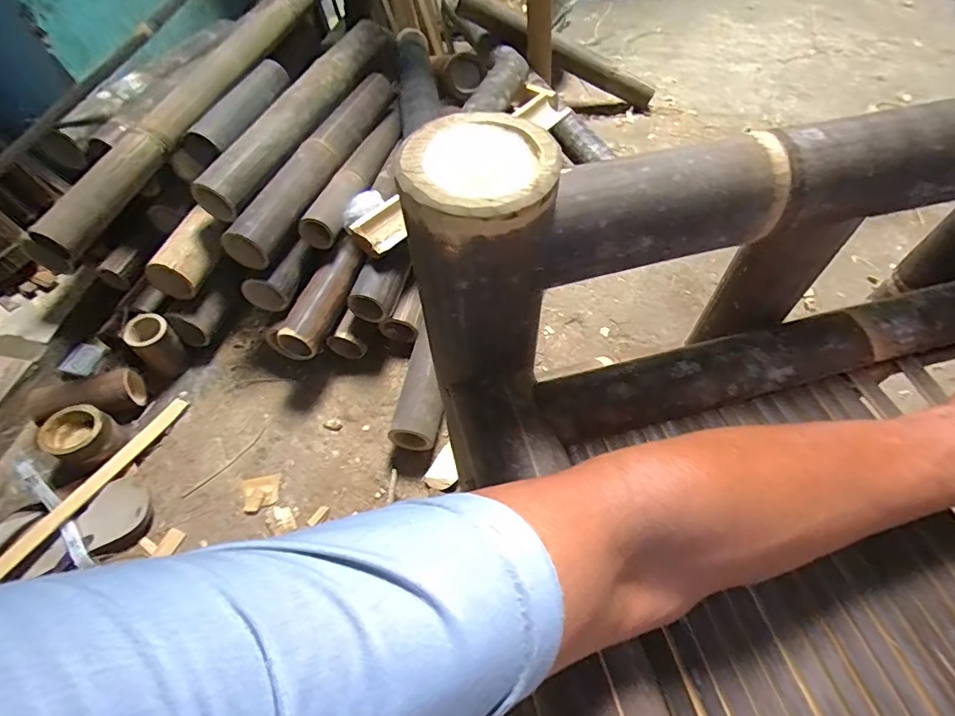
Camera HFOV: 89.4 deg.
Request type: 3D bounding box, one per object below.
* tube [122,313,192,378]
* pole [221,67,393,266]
[{"bbox_3d":[-0.481,-0.017,0.730,0.062,0.093,0.051,-36,62,-21],"label":"tube"},{"bbox_3d":[-0.251,-0.331,0.792,0.066,0.064,0.474,16,57,11],"label":"pole"}]

